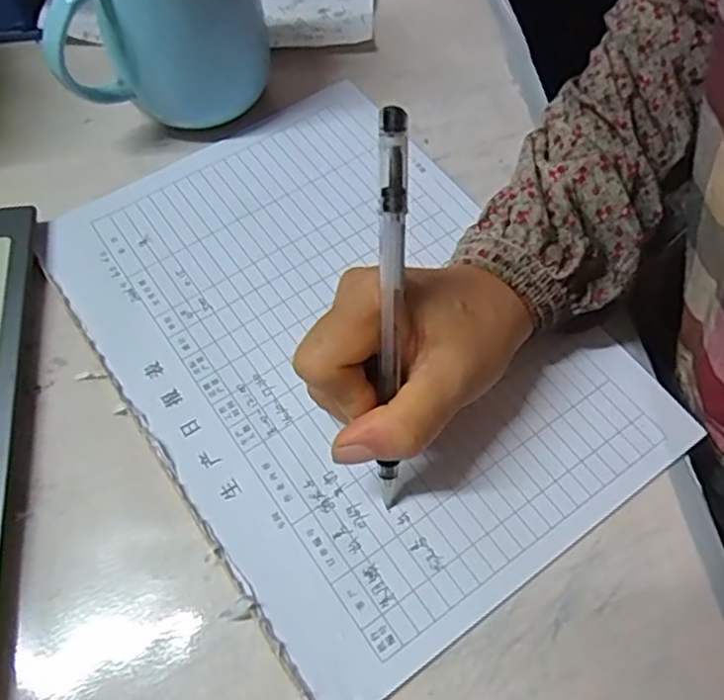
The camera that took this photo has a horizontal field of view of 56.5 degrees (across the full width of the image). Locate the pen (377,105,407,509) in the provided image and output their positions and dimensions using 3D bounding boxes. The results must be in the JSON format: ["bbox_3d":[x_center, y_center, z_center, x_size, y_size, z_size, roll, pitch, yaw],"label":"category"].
[{"bbox_3d":[0.011,-0.007,0.257,0.009,0.163,0.009,-3,30,-5],"label":"pen"}]

